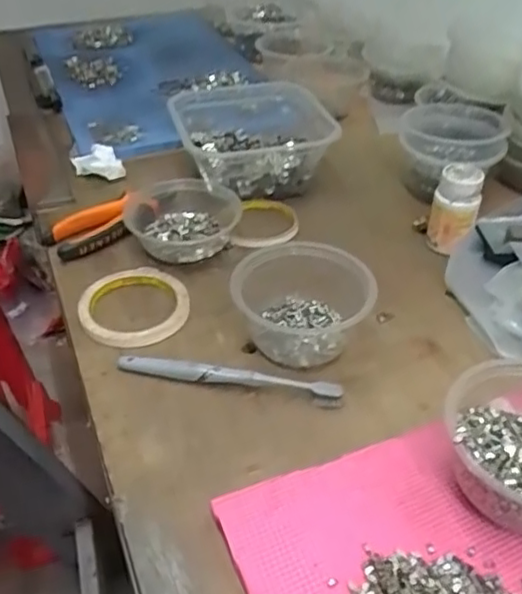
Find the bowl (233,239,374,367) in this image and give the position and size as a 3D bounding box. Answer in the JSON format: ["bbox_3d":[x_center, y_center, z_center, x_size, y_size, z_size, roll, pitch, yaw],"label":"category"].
[{"bbox_3d":[0.036,0.002,0.531,0.113,0.054,0.102,-11,42,-5],"label":"bowl"}]

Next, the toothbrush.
[{"bbox_3d":[-0.026,0.062,0.506,0.180,0.012,0.021,7,44,13],"label":"toothbrush"}]

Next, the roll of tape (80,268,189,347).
[{"bbox_3d":[-0.116,0.005,0.575,0.094,0.009,0.098,-3,43,3],"label":"roll of tape"}]

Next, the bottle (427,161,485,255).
[{"bbox_3d":[0.193,-0.089,0.632,0.044,0.075,0.045,-3,43,3],"label":"bottle"}]

